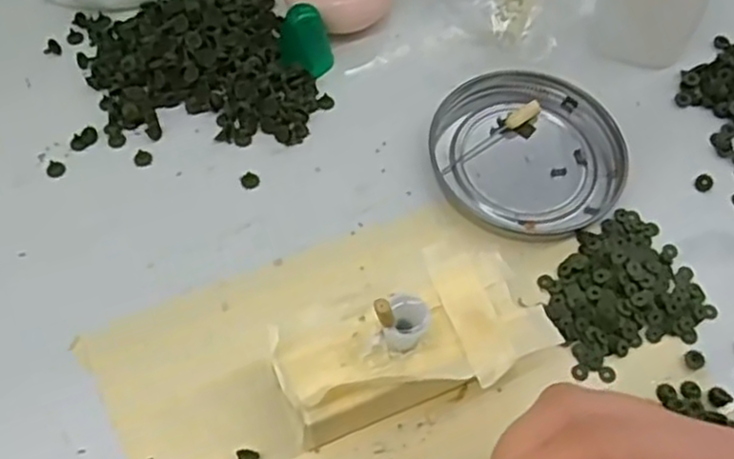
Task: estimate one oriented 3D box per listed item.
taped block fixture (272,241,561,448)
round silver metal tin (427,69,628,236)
[{"bbox_3d":[0.013,0.041,0.249,0.084,0.034,0.044,-21,64,-14],"label":"taped block fixture"},{"bbox_3d":[0.067,-0.033,0.307,0.079,0.008,0.072,1,61,-2],"label":"round silver metal tin"}]

